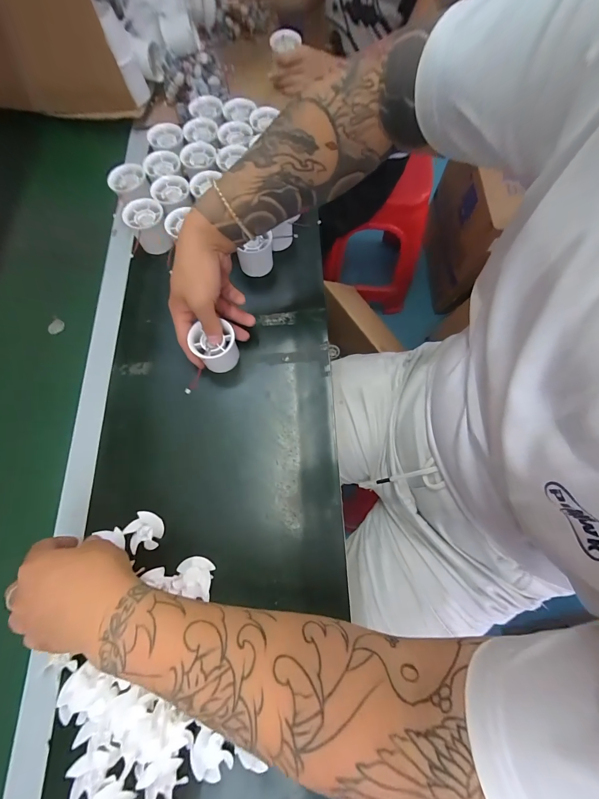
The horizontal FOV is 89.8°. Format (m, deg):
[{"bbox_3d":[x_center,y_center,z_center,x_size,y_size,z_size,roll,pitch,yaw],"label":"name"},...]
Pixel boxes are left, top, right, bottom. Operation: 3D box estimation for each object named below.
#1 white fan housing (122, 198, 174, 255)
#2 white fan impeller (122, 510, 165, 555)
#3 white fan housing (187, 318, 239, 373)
[{"bbox_3d":[-0.228,-0.264,0.460,0.057,0.048,0.056,-27,74,-7],"label":"white fan housing"},{"bbox_3d":[-0.176,0.150,0.344,0.038,0.015,0.042,-25,78,-27],"label":"white fan impeller"},{"bbox_3d":[-0.108,-0.067,0.398,0.051,0.052,0.048,-40,76,-10],"label":"white fan housing"}]

